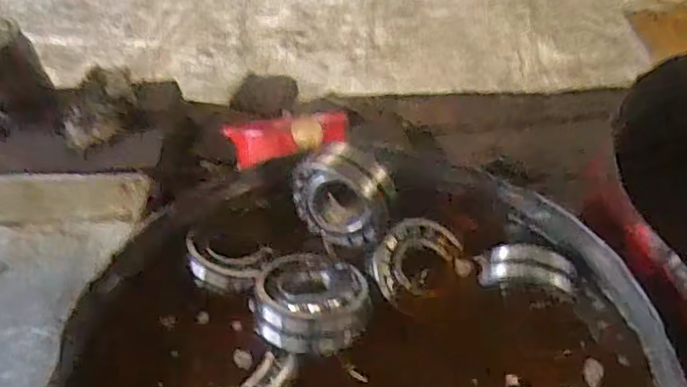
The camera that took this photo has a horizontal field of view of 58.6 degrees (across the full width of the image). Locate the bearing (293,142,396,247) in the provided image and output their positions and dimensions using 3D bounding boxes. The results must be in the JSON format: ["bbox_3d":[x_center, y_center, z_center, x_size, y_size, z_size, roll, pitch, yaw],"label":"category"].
[{"bbox_3d":[0.000,0.001,0.664,0.108,0.112,0.047,18,33,13],"label":"bearing"}]

